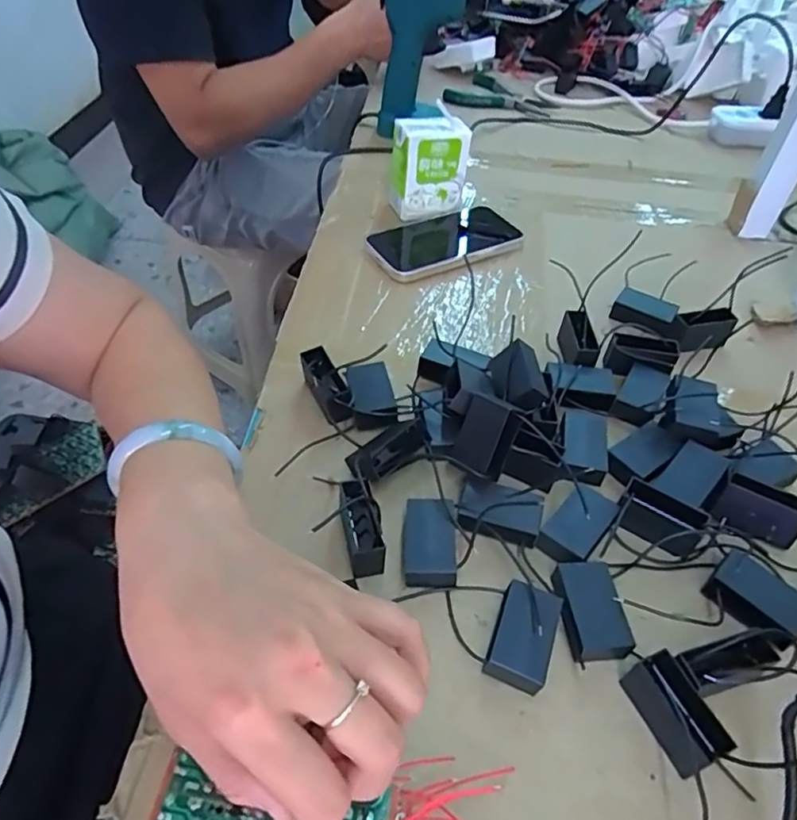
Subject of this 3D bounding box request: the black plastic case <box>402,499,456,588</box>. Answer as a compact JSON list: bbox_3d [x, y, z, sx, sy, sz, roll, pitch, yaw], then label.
[{"bbox_3d":[0.017,0.078,0.341,0.029,0.019,0.050,3,47,-2],"label":"black plastic case"}]

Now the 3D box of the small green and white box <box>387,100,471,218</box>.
[{"bbox_3d":[0.028,-0.237,0.587,0.070,0.091,0.045,-11,49,-15],"label":"small green and white box"}]

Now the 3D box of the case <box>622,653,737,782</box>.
[{"bbox_3d":[0.130,0.144,0.285,0.020,0.029,0.047,-14,49,-17],"label":"case"}]

